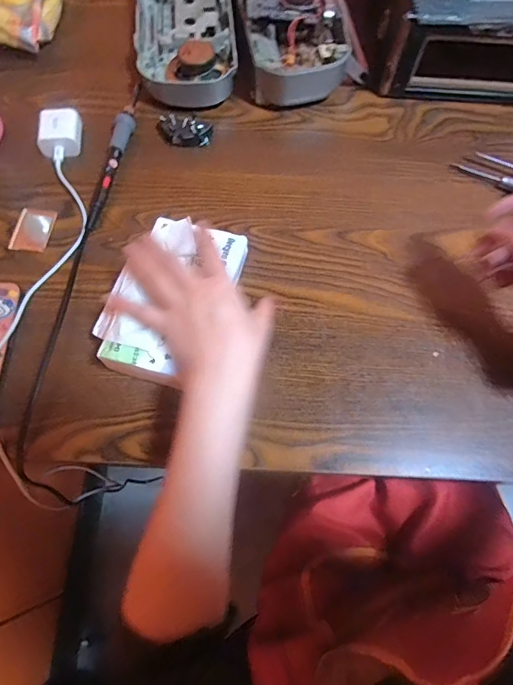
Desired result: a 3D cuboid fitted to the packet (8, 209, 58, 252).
[{"bbox_3d":[-0.233,-0.118,0.426,0.040,0.004,0.052,4,68,1],"label":"packet"}]

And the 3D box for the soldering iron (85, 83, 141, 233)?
[{"bbox_3d":[-0.157,-0.205,0.454,0.022,0.020,0.186,7,68,2],"label":"soldering iron"}]

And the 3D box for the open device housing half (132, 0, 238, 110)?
[{"bbox_3d":[-0.092,-0.410,0.521,0.121,0.048,0.260,-5,68,-3],"label":"open device housing half"}]

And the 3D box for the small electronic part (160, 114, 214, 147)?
[{"bbox_3d":[-0.081,-0.240,0.469,0.056,0.021,0.027,0,68,-1],"label":"small electronic part"}]

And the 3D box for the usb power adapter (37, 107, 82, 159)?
[{"bbox_3d":[-0.219,-0.233,0.461,0.042,0.030,0.053,-3,68,-2],"label":"usb power adapter"}]

